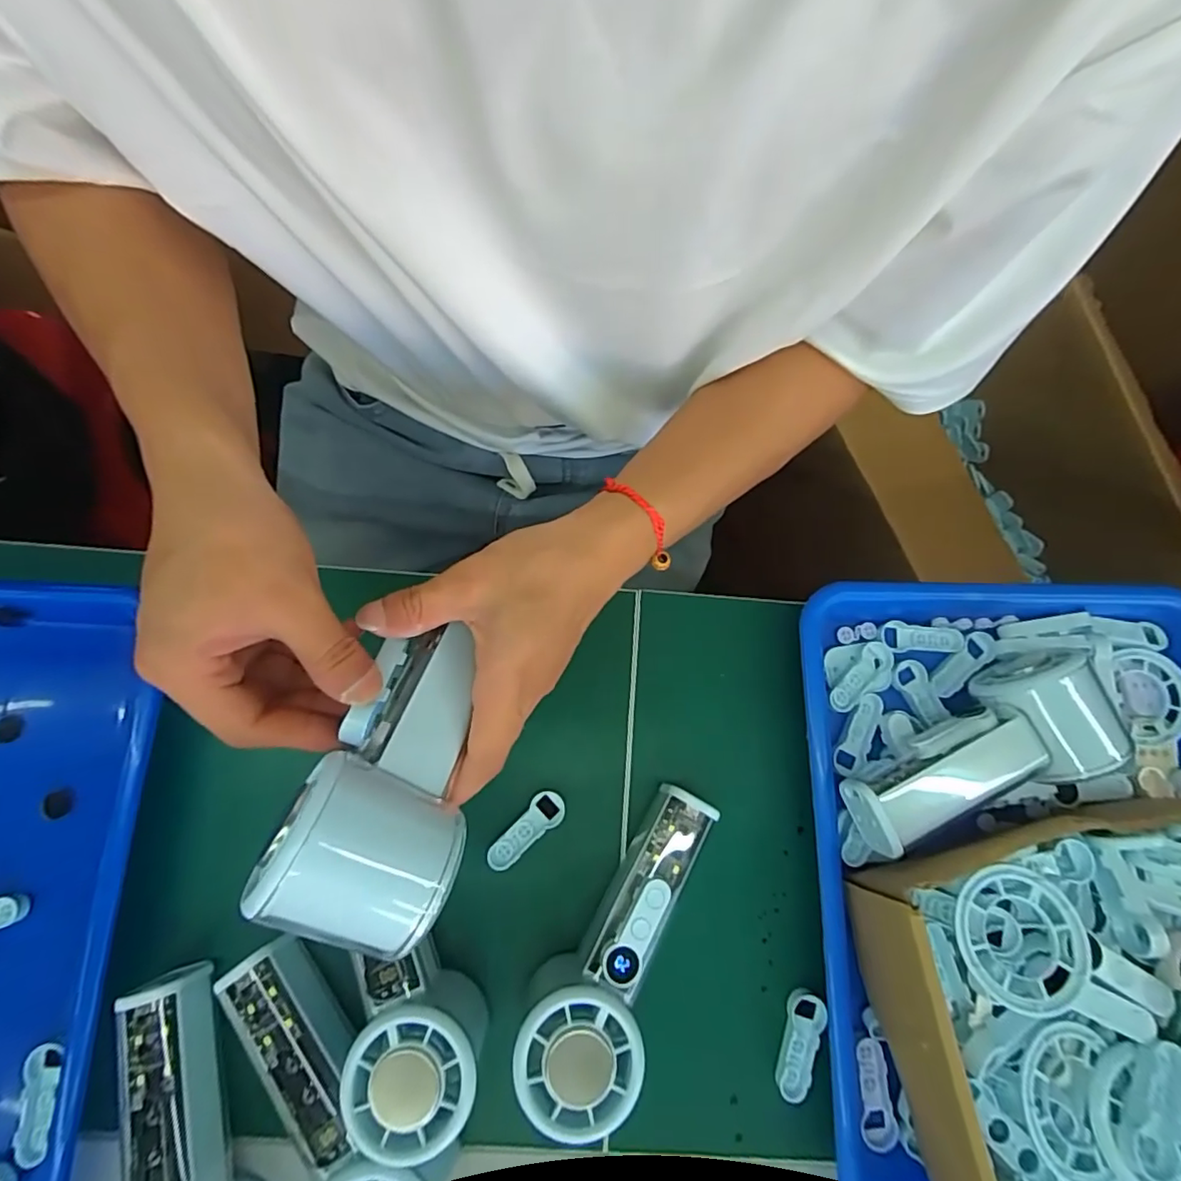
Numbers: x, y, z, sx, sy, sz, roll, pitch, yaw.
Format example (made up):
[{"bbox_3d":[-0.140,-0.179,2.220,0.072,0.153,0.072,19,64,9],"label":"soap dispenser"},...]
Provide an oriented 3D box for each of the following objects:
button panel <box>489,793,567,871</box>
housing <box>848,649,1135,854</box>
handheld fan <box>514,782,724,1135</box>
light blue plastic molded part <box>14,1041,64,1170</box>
[{"bbox_3d":[-0.036,0.134,0.319,0.050,0.004,0.019,-41,85,-9],"label":"button panel"},{"bbox_3d":[0.206,0.088,0.309,0.145,0.045,0.062,-22,79,-8],"label":"housing"},{"bbox_3d":[0.014,0.171,0.285,0.056,0.052,0.152,25,76,3],"label":"handheld fan"},{"bbox_3d":[-0.269,0.250,0.279,0.014,0.010,0.051,-4,80,-5],"label":"light blue plastic molded part"}]

